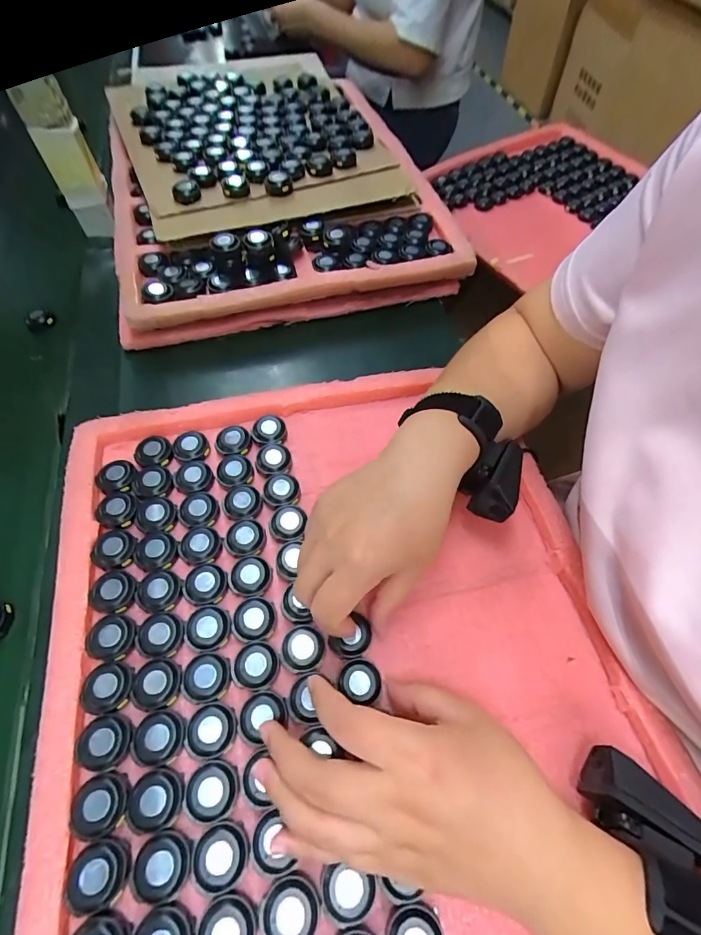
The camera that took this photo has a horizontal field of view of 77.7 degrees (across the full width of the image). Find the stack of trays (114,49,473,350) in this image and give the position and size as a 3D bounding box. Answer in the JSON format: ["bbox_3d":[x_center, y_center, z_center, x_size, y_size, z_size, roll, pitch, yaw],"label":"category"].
[{"bbox_3d":[-0.110,-0.367,0.545,0.371,0.075,0.460,-16,60,-8],"label":"stack of trays"}]

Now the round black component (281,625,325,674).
[{"bbox_3d":[-0.032,0.120,0.291,0.028,0.007,0.029,1,59,-2],"label":"round black component"}]

